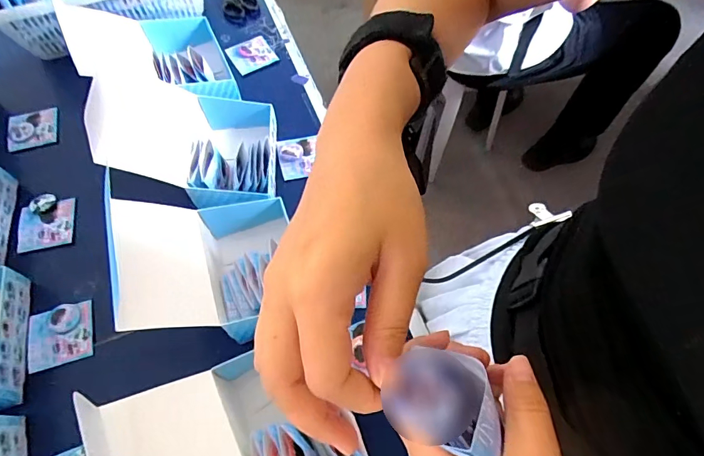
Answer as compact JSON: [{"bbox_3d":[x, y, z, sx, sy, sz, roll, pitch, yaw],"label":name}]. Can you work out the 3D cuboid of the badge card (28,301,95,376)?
[{"bbox_3d":[-0.339,0.123,0.491,0.070,0.013,0.070,-16,64,-9],"label":"badge card"}]

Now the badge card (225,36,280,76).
[{"bbox_3d":[-0.165,-0.289,0.705,0.069,0.011,0.065,-28,75,-17],"label":"badge card"}]

